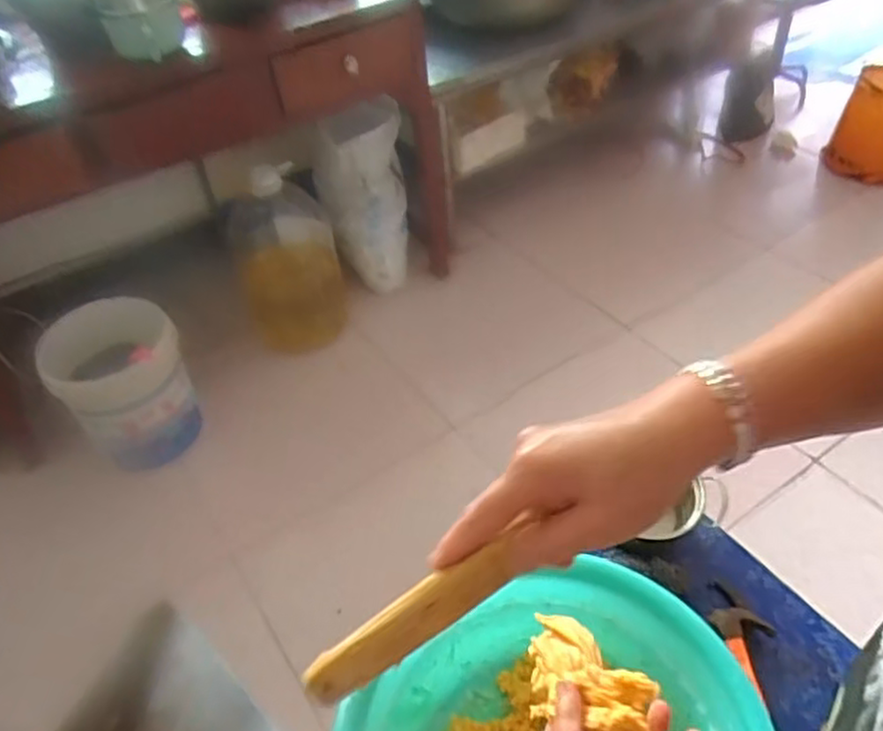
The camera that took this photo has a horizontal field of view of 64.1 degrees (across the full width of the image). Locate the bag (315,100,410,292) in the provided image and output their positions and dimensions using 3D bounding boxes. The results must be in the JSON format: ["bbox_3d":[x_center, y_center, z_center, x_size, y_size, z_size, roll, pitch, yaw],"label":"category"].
[{"bbox_3d":[-0.204,-0.423,1.934,0.239,0.564,0.159,-10,44,-4],"label":"bag"}]

